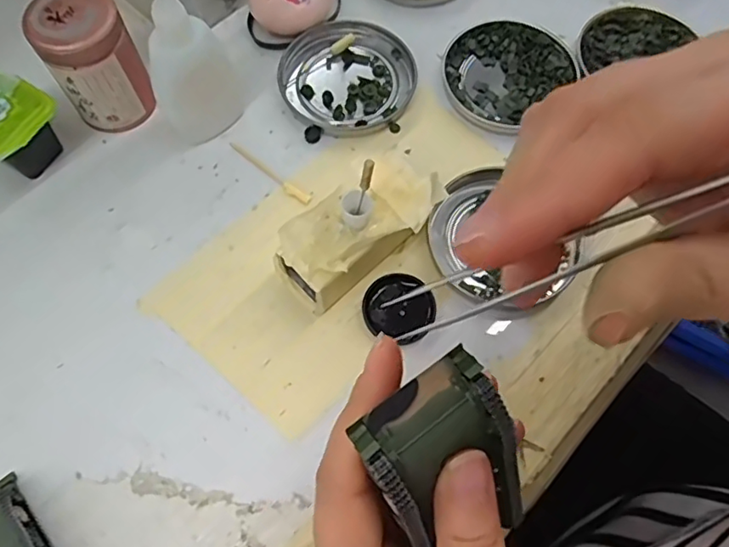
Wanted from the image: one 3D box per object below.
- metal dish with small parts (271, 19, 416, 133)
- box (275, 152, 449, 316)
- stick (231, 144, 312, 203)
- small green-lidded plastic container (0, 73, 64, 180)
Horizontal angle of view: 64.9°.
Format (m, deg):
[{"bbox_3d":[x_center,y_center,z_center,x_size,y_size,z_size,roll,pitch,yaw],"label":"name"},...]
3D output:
[{"bbox_3d":[-0.010,-0.118,0.342,0.080,0.007,0.075,0,68,-1],"label":"metal dish with small parts"},{"bbox_3d":[-0.003,-0.019,0.283,0.043,0.042,0.086,42,73,15],"label":"box"},{"bbox_3d":[-0.053,-0.056,0.318,0.058,0.004,0.007,36,72,13],"label":"stick"},{"bbox_3d":[-0.188,-0.074,0.305,0.045,0.039,0.048,32,71,12],"label":"small green-lidded plastic container"}]

